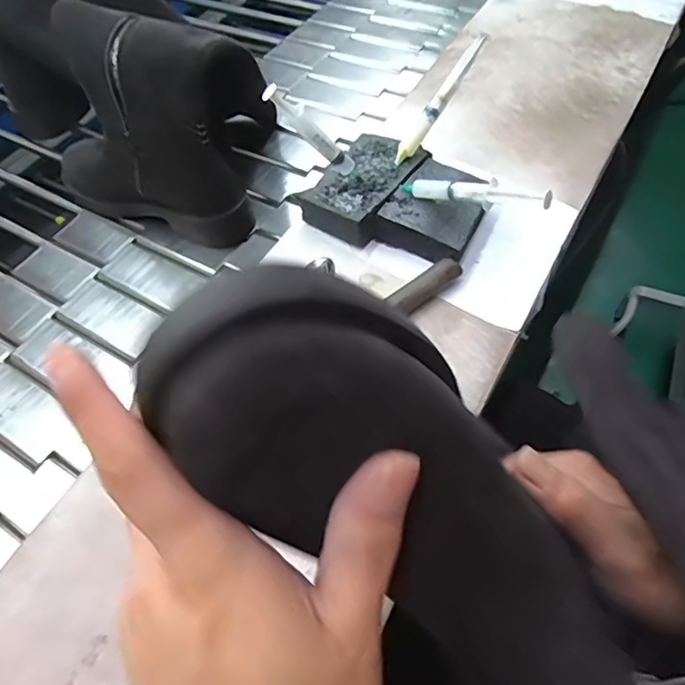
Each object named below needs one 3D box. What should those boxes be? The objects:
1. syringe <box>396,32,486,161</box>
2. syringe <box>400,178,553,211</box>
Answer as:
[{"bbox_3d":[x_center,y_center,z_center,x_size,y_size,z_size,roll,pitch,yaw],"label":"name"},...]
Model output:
[{"bbox_3d":[0.096,-0.239,0.528,0.018,0.012,0.139,40,102,21],"label":"syringe"},{"bbox_3d":[0.117,-0.134,0.475,0.143,0.015,0.023,18,57,39],"label":"syringe"}]

